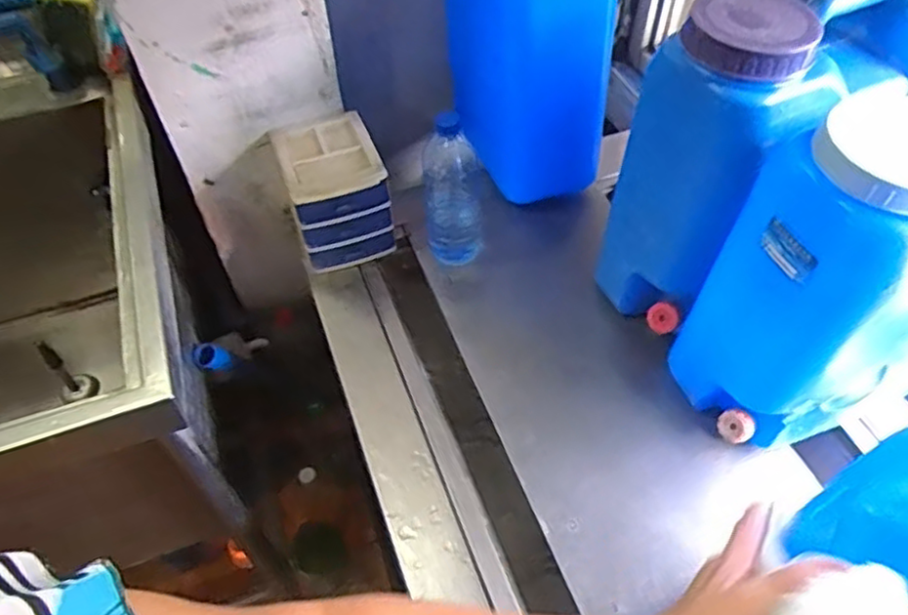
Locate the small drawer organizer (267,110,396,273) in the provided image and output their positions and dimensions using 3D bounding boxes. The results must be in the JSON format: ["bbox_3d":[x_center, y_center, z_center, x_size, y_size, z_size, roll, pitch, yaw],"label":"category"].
[{"bbox_3d":[-0.182,-0.180,1.017,0.133,0.141,0.172,-17,54,-11],"label":"small drawer organizer"}]

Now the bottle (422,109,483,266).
[{"bbox_3d":[-0.001,-0.172,0.954,0.082,0.243,0.071,-1,52,1],"label":"bottle"}]

